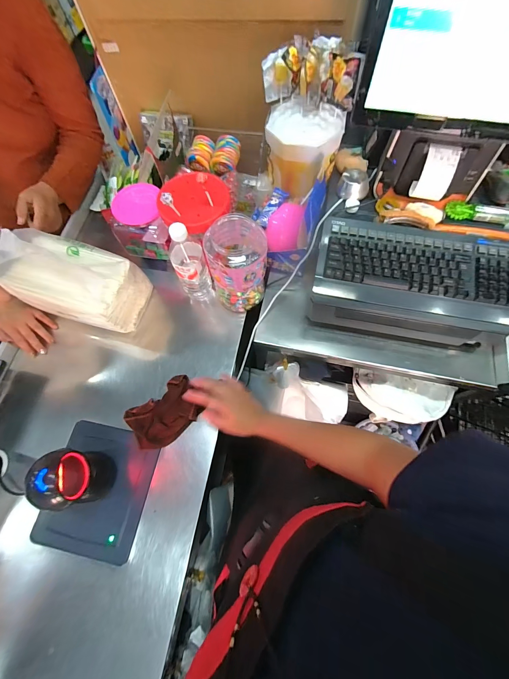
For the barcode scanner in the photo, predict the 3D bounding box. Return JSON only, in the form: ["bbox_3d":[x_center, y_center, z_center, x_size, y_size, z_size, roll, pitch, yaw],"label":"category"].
[{"bbox_3d":[-0.318,0.247,0.528,0.075,0.153,0.091,-6,69,0],"label":"barcode scanner"}]

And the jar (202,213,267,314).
[{"bbox_3d":[-0.036,-0.165,0.645,0.121,0.210,0.130,-1,69,2],"label":"jar"}]

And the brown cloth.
[{"bbox_3d":[-0.192,0.155,0.621,0.148,0.029,0.111,-38,72,-12],"label":"brown cloth"}]

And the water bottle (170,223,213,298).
[{"bbox_3d":[-0.141,-0.158,0.649,0.069,0.235,0.059,-30,70,-9],"label":"water bottle"}]

